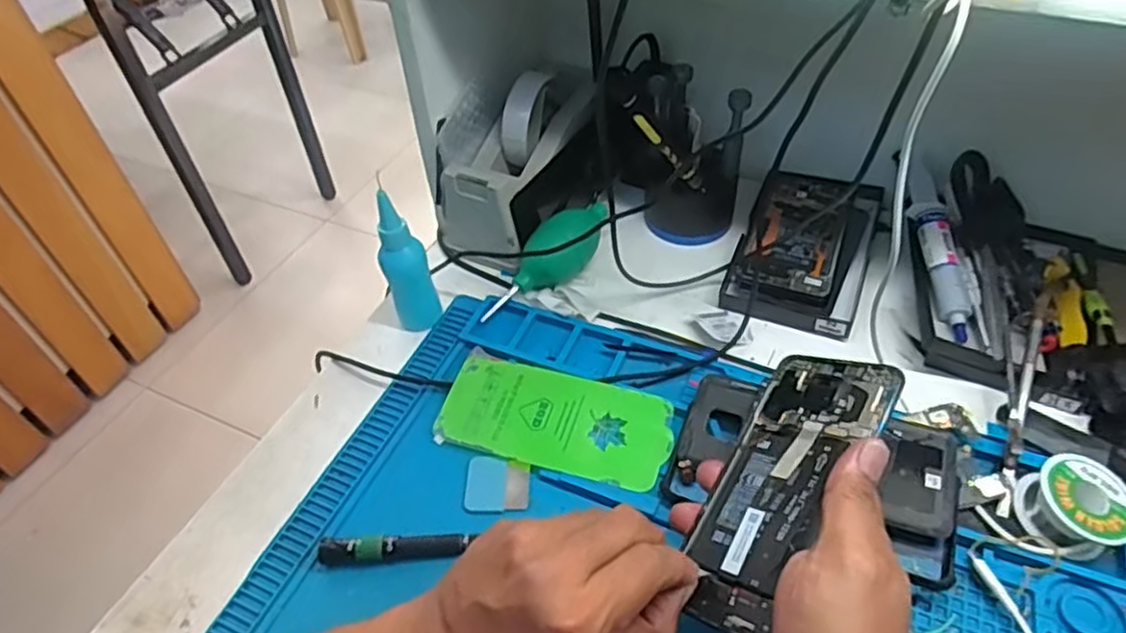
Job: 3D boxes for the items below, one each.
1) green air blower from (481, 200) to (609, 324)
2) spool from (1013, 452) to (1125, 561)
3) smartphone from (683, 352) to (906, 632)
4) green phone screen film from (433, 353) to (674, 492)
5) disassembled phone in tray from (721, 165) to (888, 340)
[{"bbox_3d":[-0.006,-0.046,0.574,0.046,0.041,0.138,26,54,25],"label":"green air blower"},{"bbox_3d":[0.301,0.112,0.411,0.051,0.032,0.054,-2,47,2],"label":"spool"},{"bbox_3d":[0.117,0.087,0.370,0.074,0.004,0.165,5,53,50],"label":"smartphone"},{"bbox_3d":[-0.006,0.071,0.485,0.156,0.005,0.073,12,55,14],"label":"green phone screen film"},{"bbox_3d":[0.203,-0.059,0.587,0.101,0.028,0.183,17,51,19],"label":"disassembled phone in tray"}]

